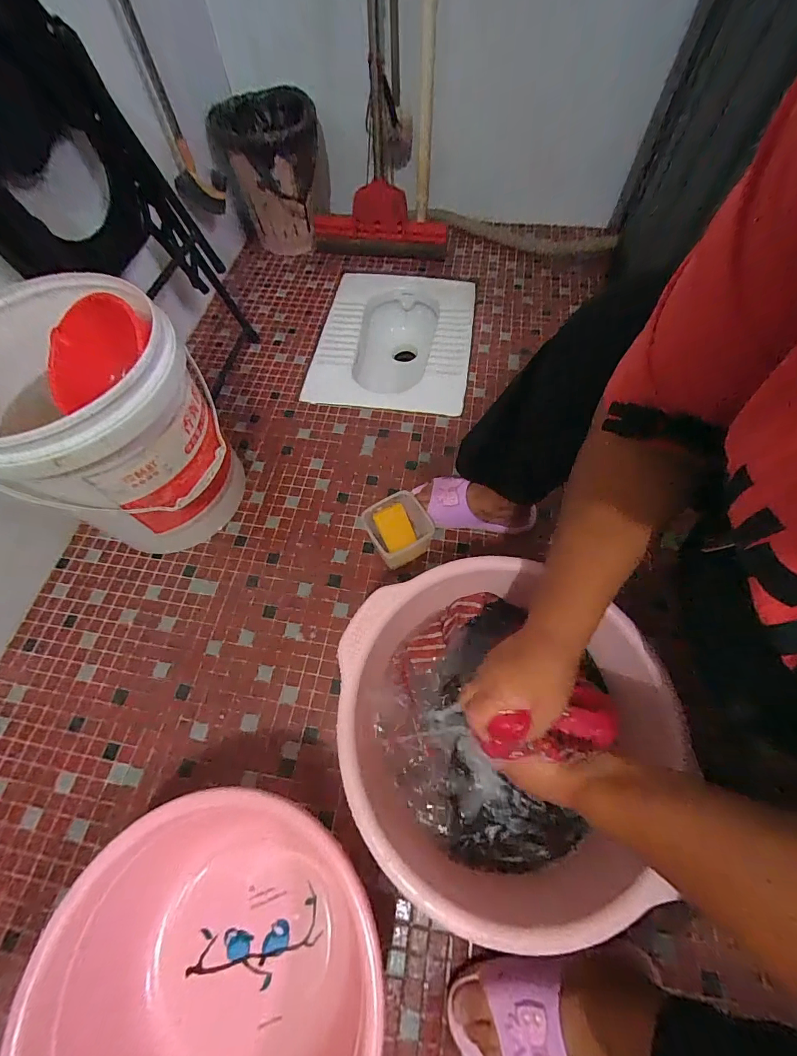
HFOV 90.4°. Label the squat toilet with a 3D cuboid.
[{"bbox_3d":[-0.006,-0.454,1.089,0.383,0.193,0.485,7,64,6],"label":"squat toilet"}]

